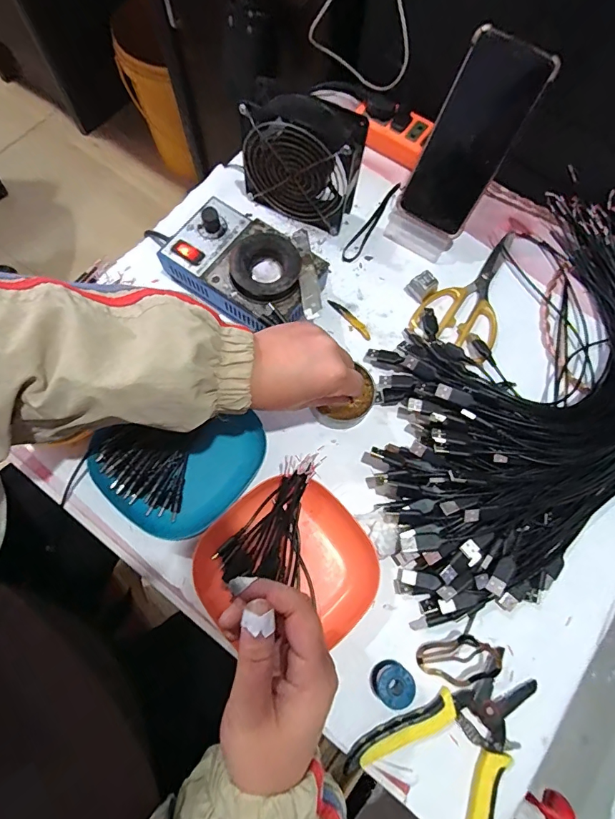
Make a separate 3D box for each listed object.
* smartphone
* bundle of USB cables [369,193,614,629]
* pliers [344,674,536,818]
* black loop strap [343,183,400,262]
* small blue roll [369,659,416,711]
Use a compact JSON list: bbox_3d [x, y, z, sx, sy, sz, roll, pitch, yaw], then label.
[{"bbox_3d":[0.159,-0.264,0.431,0.076,0.164,0.009,33,41,8],"label":"smartphone"},{"bbox_3d":[0.228,-0.023,0.429,0.448,0.053,0.249,-41,79,-12],"label":"bundle of USB cables"},{"bbox_3d":[0.121,0.271,0.352,0.116,0.018,0.149,42,77,10],"label":"pliers"},{"bbox_3d":[0.074,-0.217,0.506,0.017,0.014,0.117,32,75,7],"label":"black loop strap"},{"bbox_3d":[0.070,0.227,0.358,0.031,0.026,0.030,0,74,-2],"label":"small blue roll"}]

